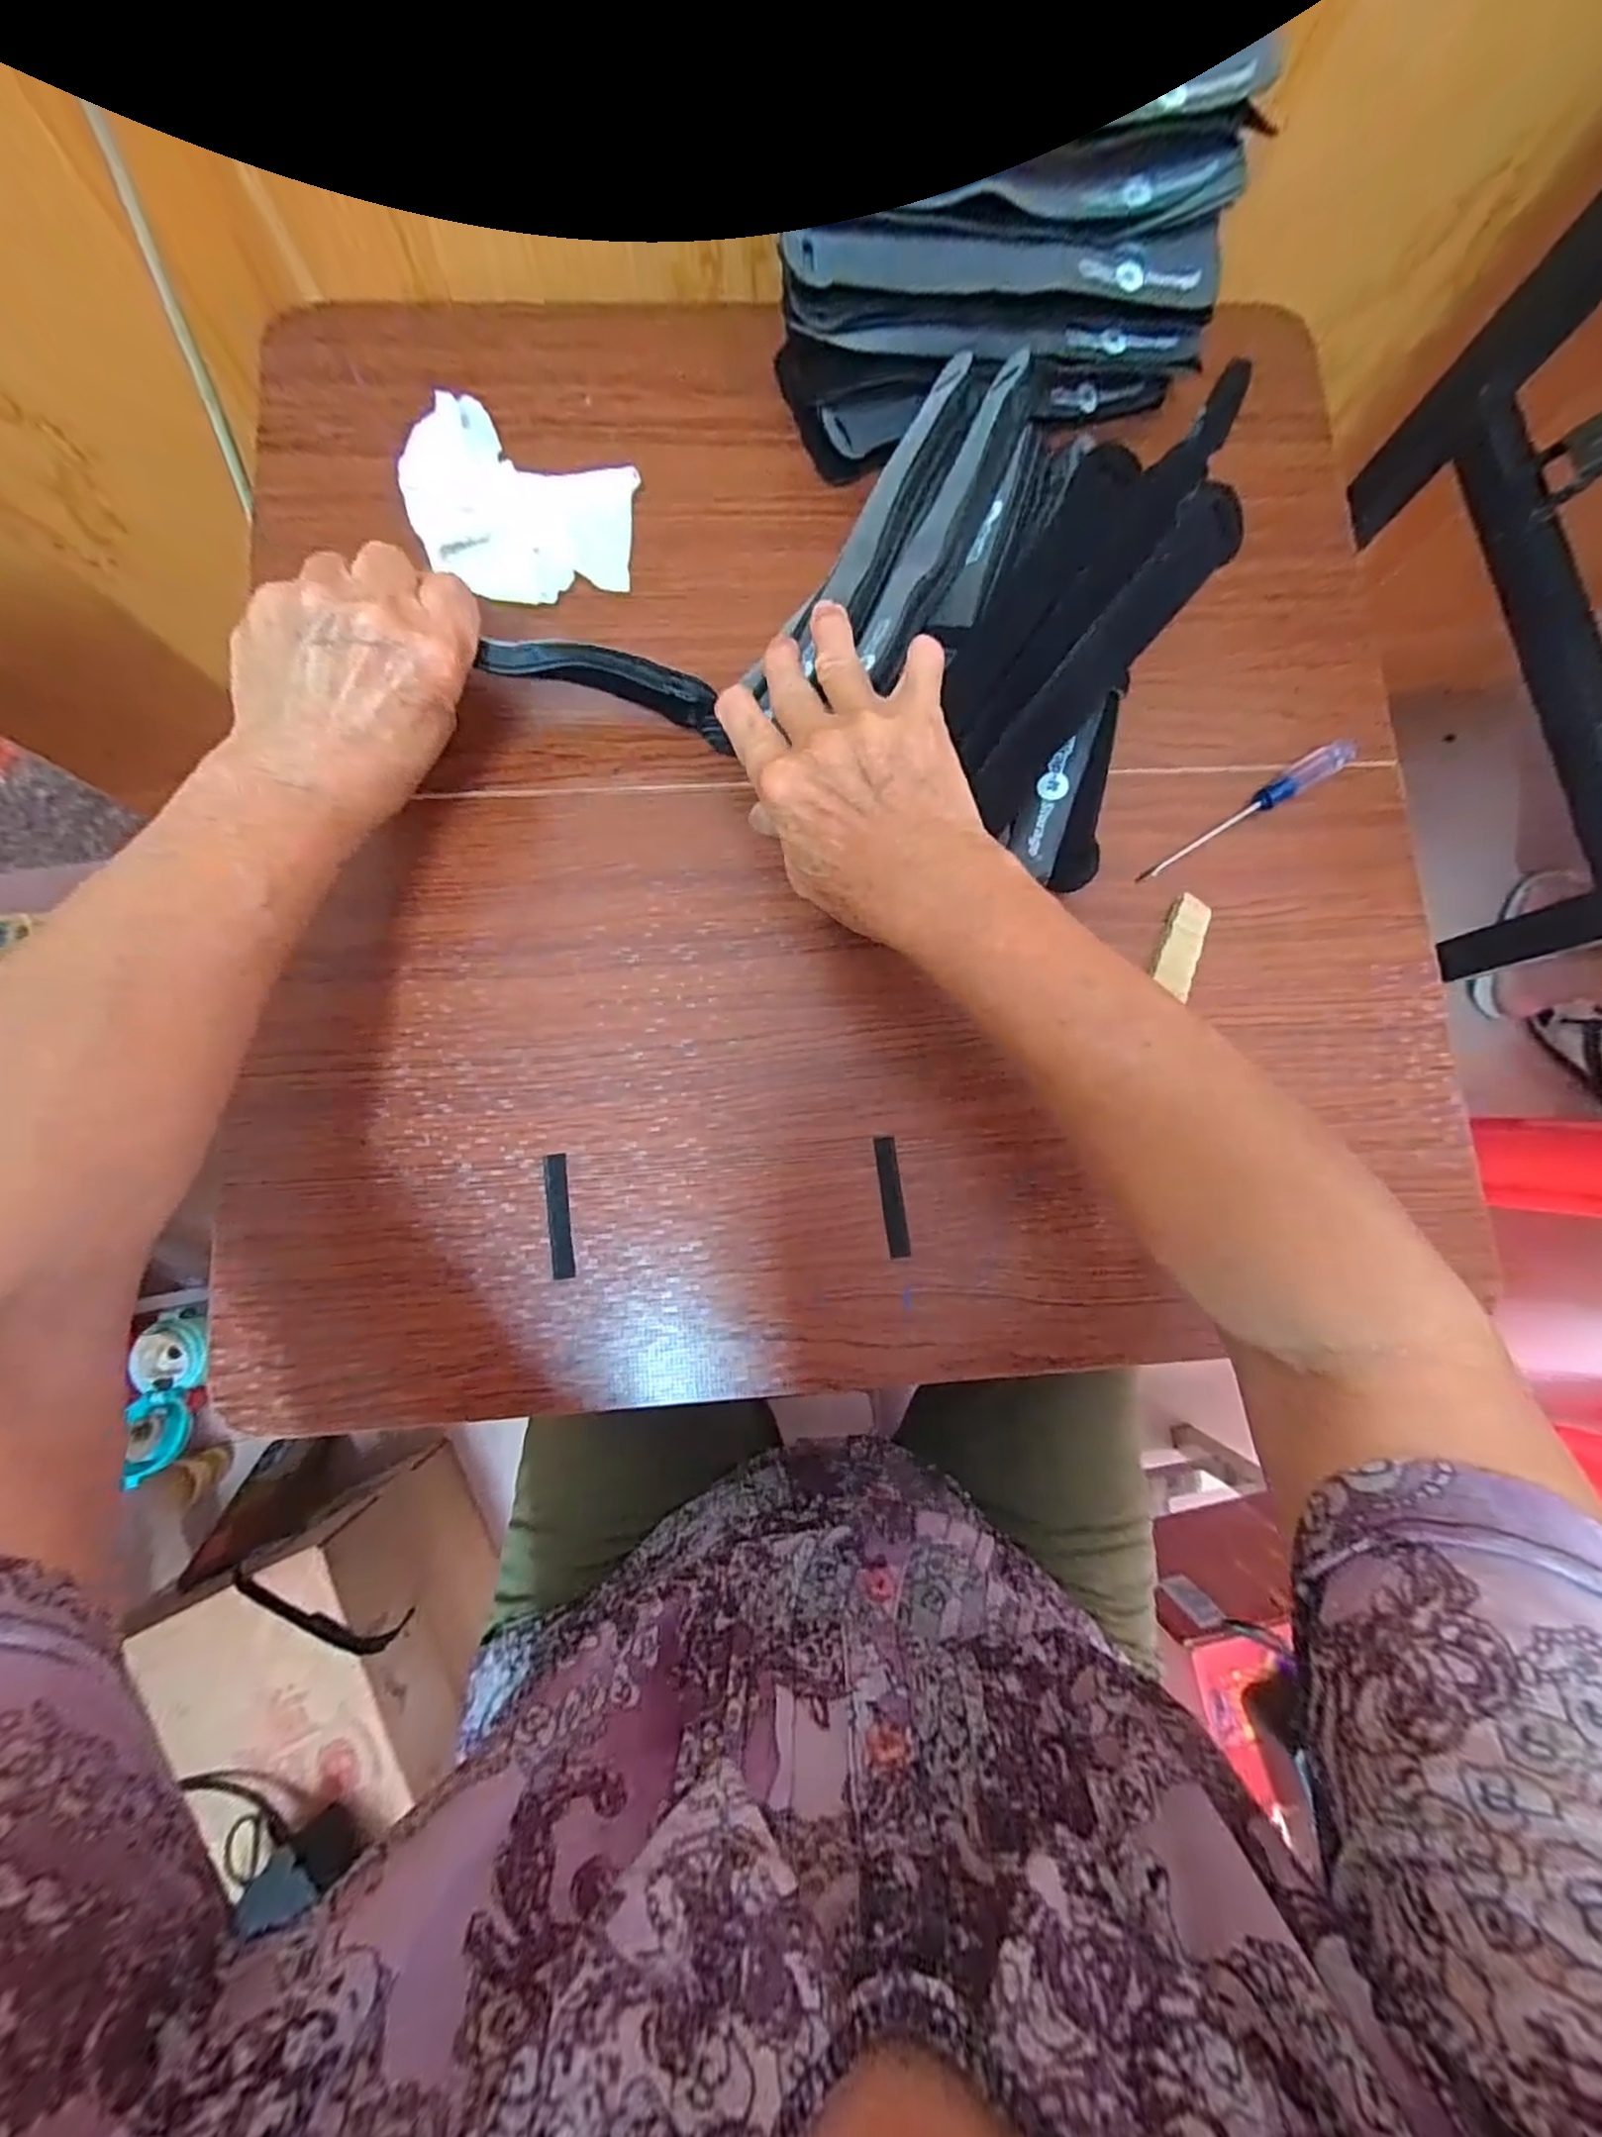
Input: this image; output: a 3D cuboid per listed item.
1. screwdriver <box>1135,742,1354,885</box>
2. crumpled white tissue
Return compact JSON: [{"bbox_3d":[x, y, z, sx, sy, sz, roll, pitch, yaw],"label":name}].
[{"bbox_3d":[0.223,-0.131,0.354,0.127,0.016,0.014,-30,84,-8],"label":"screwdriver"},{"bbox_3d":[-0.144,-0.290,0.362,0.113,0.012,0.112,4,81,-3],"label":"crumpled white tissue"}]

